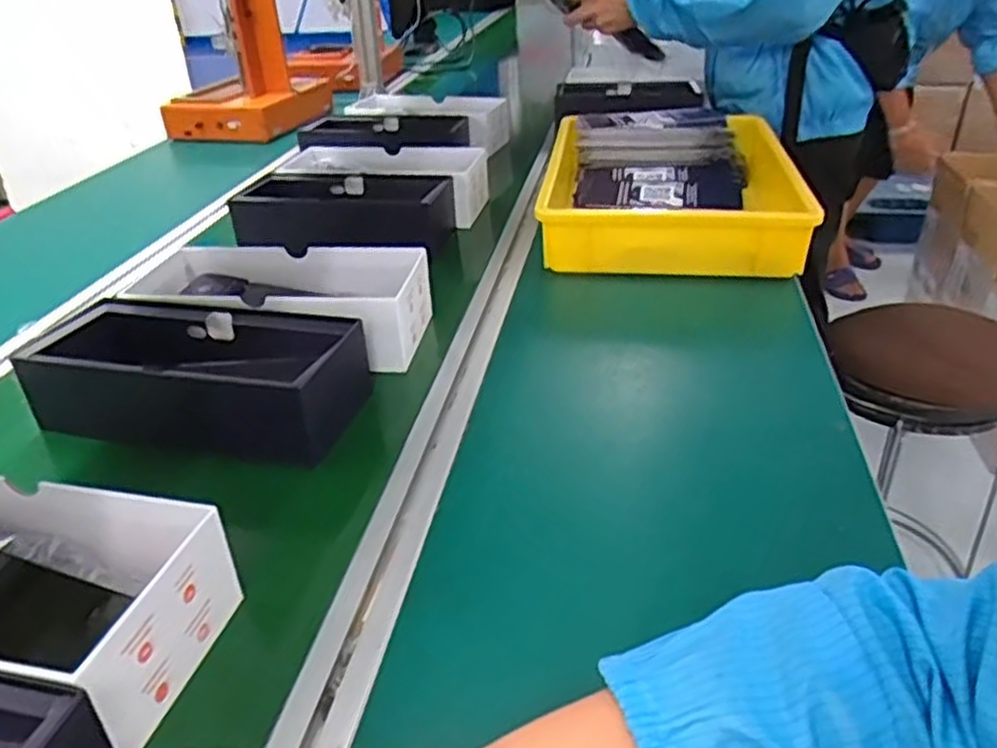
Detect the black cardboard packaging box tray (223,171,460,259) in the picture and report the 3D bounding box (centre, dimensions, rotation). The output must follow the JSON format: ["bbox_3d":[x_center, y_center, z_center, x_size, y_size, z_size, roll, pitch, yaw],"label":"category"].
[{"bbox_3d":[-0.190,-0.206,0.962,0.266,0.073,0.114,3,32,2],"label":"black cardboard packaging box tray"}]

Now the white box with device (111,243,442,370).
[{"bbox_3d":[-0.220,-0.074,0.727,0.298,0.080,0.144,5,32,5],"label":"white box with device"}]

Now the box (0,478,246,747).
[{"bbox_3d":[-0.299,0.119,0.422,0.272,0.063,0.128,9,33,11],"label":"box"}]

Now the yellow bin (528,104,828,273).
[{"bbox_3d":[0.214,-0.237,0.974,0.285,0.095,0.421,6,32,6],"label":"yellow bin"}]

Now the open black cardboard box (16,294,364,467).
[{"bbox_3d":[-0.247,0.000,0.635,0.259,0.076,0.113,9,33,12],"label":"open black cardboard box"}]

